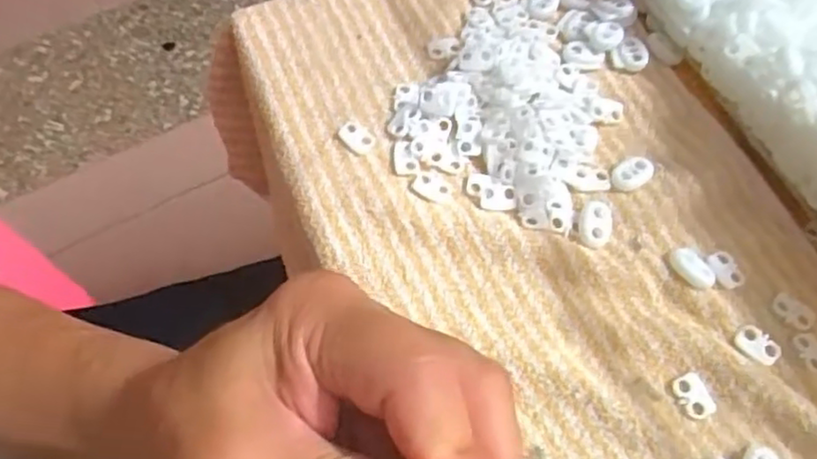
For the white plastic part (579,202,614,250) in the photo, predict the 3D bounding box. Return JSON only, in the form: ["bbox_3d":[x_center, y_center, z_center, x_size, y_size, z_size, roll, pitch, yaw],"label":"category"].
[{"bbox_3d":[0.089,-0.002,0.313,0.015,0.006,0.021,11,65,2],"label":"white plastic part"}]

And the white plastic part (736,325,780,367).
[{"bbox_3d":[0.155,0.051,0.293,0.019,0.004,0.014,39,69,14],"label":"white plastic part"}]

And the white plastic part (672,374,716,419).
[{"bbox_3d":[0.122,0.071,0.282,0.013,0.004,0.018,-20,68,-12],"label":"white plastic part"}]

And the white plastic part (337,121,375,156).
[{"bbox_3d":[-0.026,-0.046,0.334,0.020,0.004,0.013,42,70,15],"label":"white plastic part"}]

